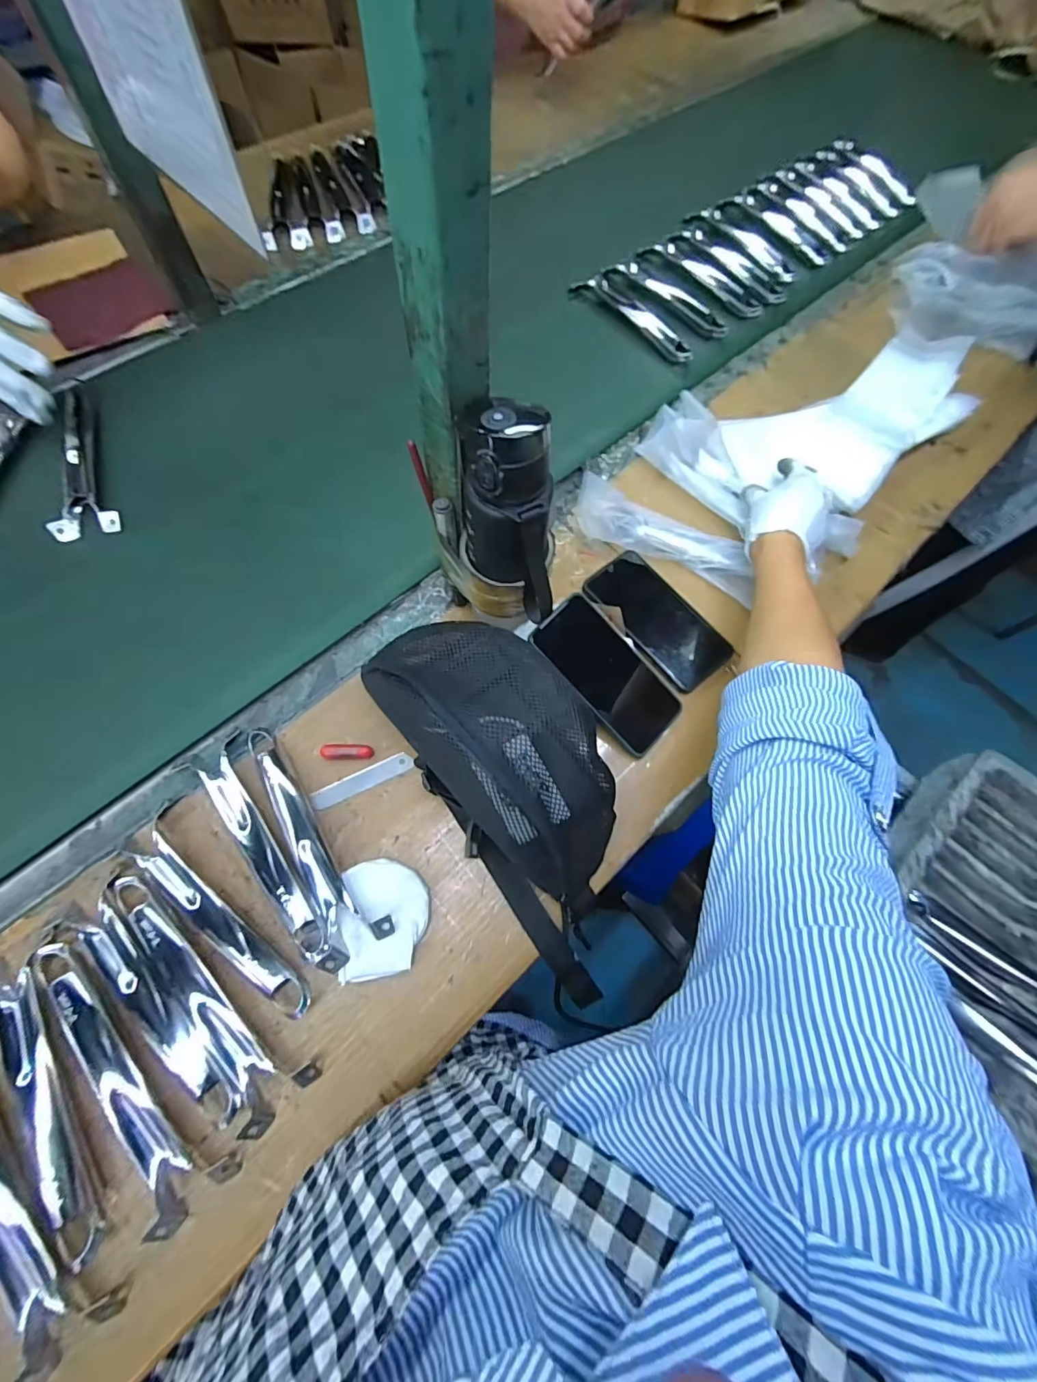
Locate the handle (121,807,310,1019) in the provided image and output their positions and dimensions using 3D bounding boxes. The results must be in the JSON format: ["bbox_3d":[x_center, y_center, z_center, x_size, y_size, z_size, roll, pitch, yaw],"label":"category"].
[{"bbox_3d":[-0.251,0.189,0.405,0.038,0.024,0.203,-42,76,-17],"label":"handle"}]

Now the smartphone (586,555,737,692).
[{"bbox_3d":[0.148,-0.078,0.536,0.078,0.016,0.164,-35,74,-15],"label":"smartphone"}]

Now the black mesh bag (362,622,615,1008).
[{"bbox_3d":[-0.008,0.080,0.432,0.175,0.114,0.336,-22,83,-11],"label":"black mesh bag"}]

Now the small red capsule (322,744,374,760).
[{"bbox_3d":[-0.163,0.058,0.469,0.046,0.011,0.014,-2,69,-4],"label":"small red capsule"}]

